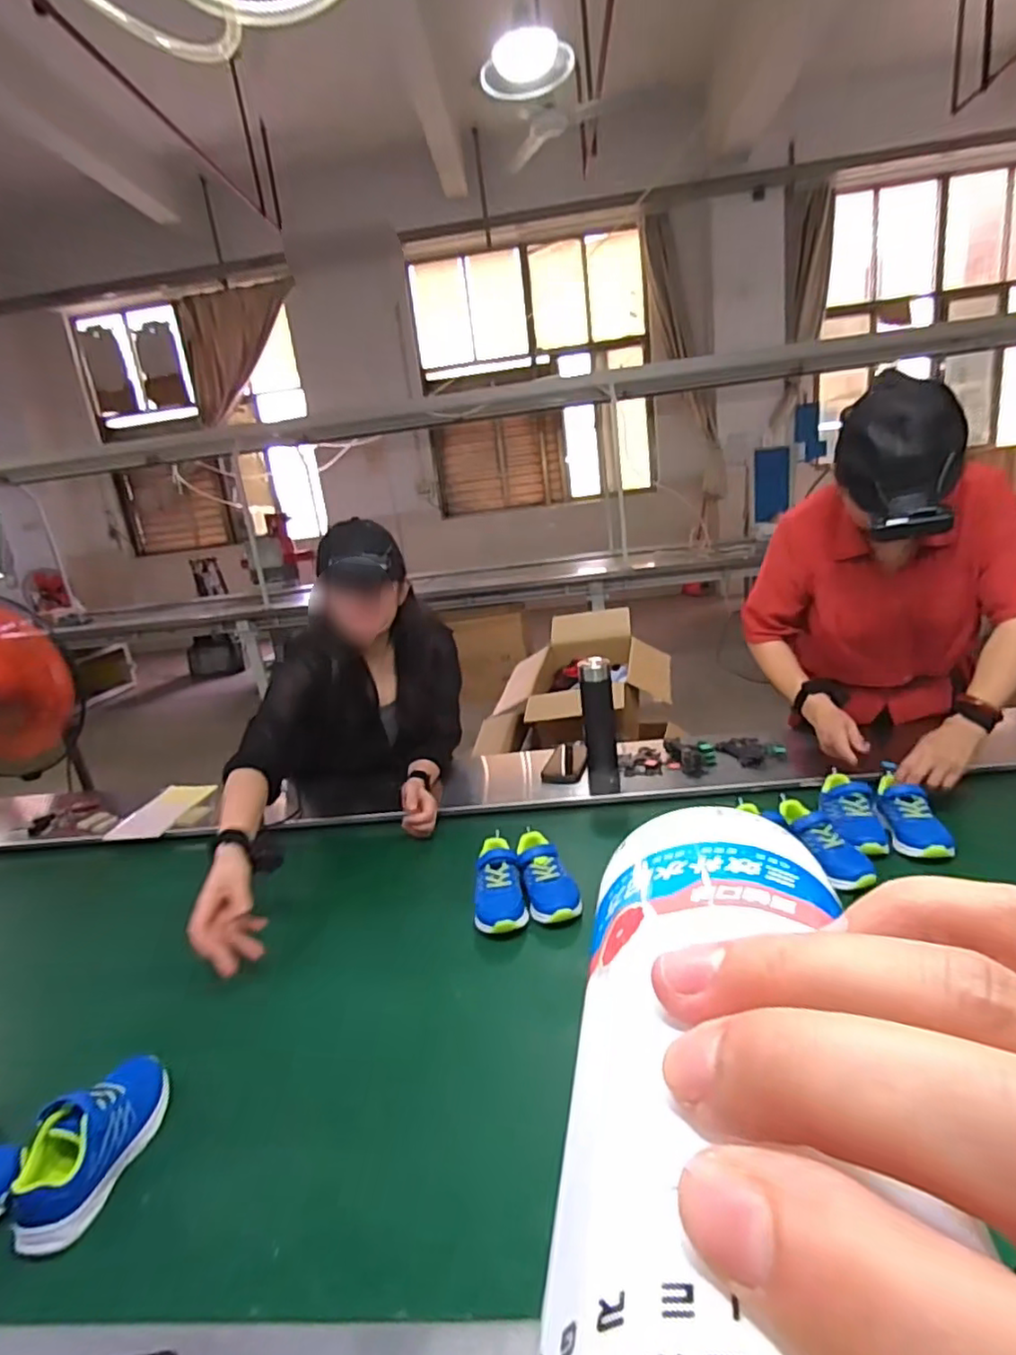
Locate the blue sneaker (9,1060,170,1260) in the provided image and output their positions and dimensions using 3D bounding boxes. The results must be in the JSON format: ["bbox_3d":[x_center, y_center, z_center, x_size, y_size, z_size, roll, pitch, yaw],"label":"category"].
[{"bbox_3d":[-0.398,0.441,0.609,0.063,0.075,0.157,-4,17,11],"label":"blue sneaker"}]

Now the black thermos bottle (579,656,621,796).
[{"bbox_3d":[0.183,0.099,1.274,0.064,0.255,0.060,-4,17,10],"label":"black thermos bottle"}]

